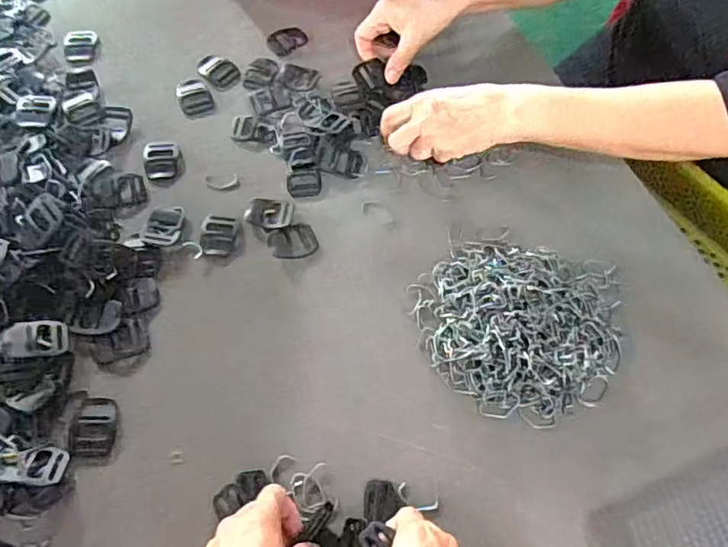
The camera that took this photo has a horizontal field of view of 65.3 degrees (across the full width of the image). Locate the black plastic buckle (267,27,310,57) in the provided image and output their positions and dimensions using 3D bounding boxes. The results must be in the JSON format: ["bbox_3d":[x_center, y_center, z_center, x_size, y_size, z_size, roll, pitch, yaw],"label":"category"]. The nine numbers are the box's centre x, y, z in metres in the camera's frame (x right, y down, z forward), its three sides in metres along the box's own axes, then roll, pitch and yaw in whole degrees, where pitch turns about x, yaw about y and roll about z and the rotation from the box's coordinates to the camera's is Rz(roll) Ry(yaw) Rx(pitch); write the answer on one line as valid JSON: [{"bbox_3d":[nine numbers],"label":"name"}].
[{"bbox_3d":[-0.093,-0.282,0.684,0.050,0.004,0.038,-38,70,-20],"label":"black plastic buckle"}]

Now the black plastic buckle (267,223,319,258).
[{"bbox_3d":[-0.069,-0.032,0.556,0.045,0.004,0.037,-16,64,-11],"label":"black plastic buckle"}]

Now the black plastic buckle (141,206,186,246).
[{"bbox_3d":[-0.195,-0.048,0.557,0.034,0.004,0.045,5,62,-1],"label":"black plastic buckle"}]

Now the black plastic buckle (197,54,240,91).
[{"bbox_3d":[-0.168,-0.233,0.658,0.053,0.004,0.038,38,67,16],"label":"black plastic buckle"}]

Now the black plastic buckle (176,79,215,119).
[{"bbox_3d":[-0.189,-0.198,0.637,0.035,0.005,0.056,-17,65,-12],"label":"black plastic buckle"}]

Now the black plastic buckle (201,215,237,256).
[{"bbox_3d":[-0.142,-0.039,0.556,0.033,0.004,0.044,5,62,-1],"label":"black plastic buckle"}]

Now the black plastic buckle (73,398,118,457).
[{"bbox_3d":[-0.219,0.124,0.464,0.031,0.004,0.047,-2,62,-4],"label":"black plastic buckle"}]

